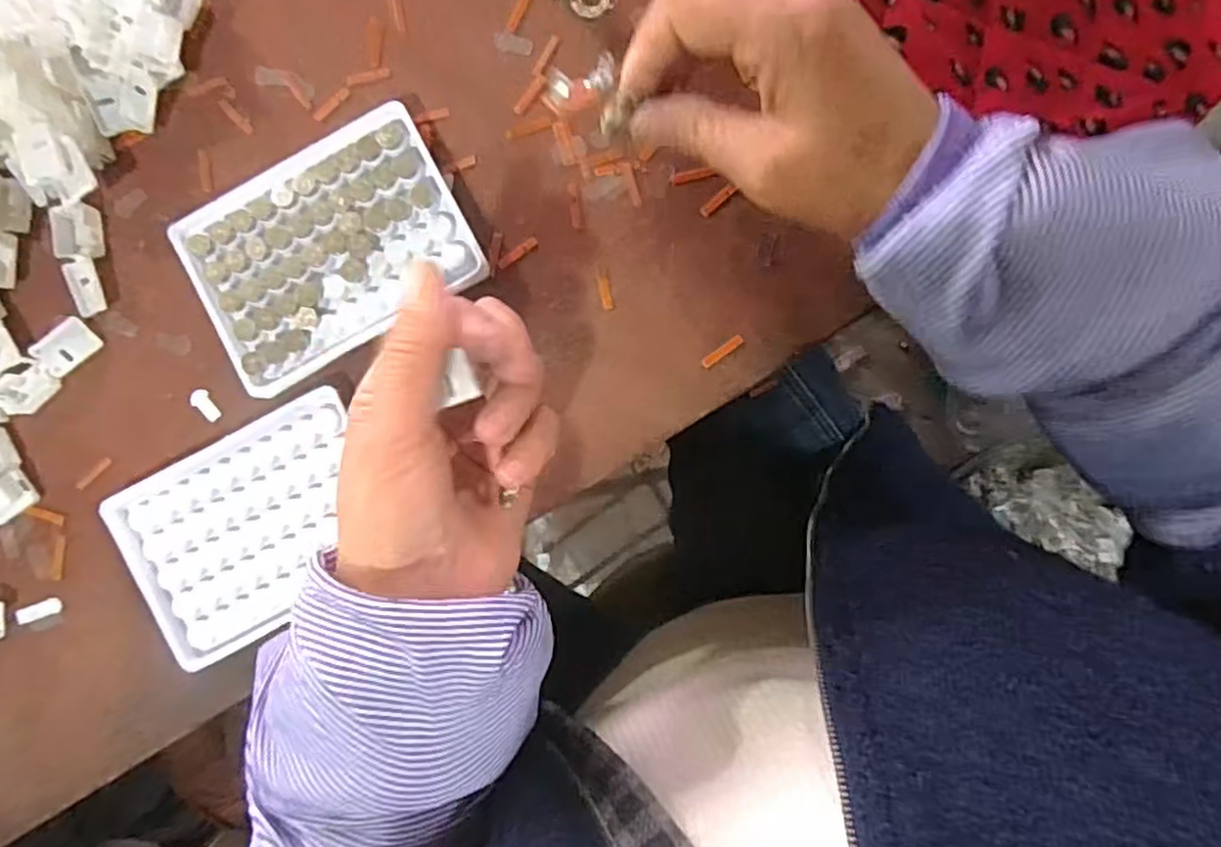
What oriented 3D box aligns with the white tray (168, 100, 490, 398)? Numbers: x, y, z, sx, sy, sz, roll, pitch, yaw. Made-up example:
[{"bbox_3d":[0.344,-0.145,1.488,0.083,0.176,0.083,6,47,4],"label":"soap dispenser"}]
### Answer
[{"bbox_3d":[-0.136,-0.084,0.340,0.130,0.017,0.096,-27,87,4],"label":"white tray"}]

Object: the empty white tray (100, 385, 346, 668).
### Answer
[{"bbox_3d":[-0.176,0.052,0.344,0.125,0.010,0.096,-27,87,4],"label":"empty white tray"}]

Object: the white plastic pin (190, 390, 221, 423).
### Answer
[{"bbox_3d":[-0.204,-0.009,0.350,0.009,0.004,0.019,-36,86,3],"label":"white plastic pin"}]

